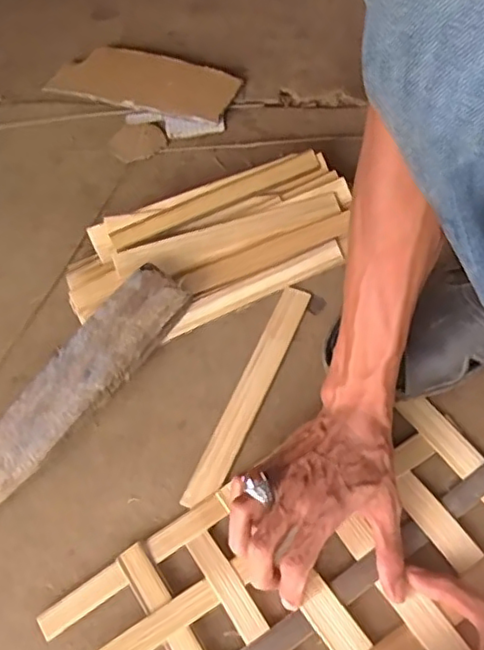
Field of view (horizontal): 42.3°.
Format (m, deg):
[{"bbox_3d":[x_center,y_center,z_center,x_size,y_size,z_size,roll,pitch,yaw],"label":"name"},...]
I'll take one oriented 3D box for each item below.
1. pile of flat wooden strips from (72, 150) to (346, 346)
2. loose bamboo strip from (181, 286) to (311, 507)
[{"bbox_3d":[-0.026,-0.078,0.608,0.285,0.039,0.127,-22,59,-10],"label":"pile of flat wooden strips"},{"bbox_3d":[0.009,0.056,0.548,0.026,0.007,0.224,19,61,15],"label":"loose bamboo strip"}]

